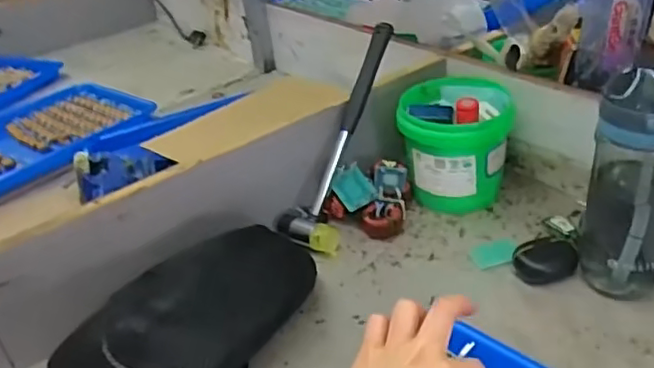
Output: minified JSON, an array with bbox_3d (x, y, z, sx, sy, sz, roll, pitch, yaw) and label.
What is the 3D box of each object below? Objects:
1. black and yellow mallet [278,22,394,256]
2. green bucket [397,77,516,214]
[{"bbox_3d":[0.018,-0.058,0.717,0.072,0.027,0.269,15,81,32],"label":"black and yellow mallet"},{"bbox_3d":[0.151,-0.046,0.728,0.124,0.121,0.114,1,33,14],"label":"green bucket"}]

